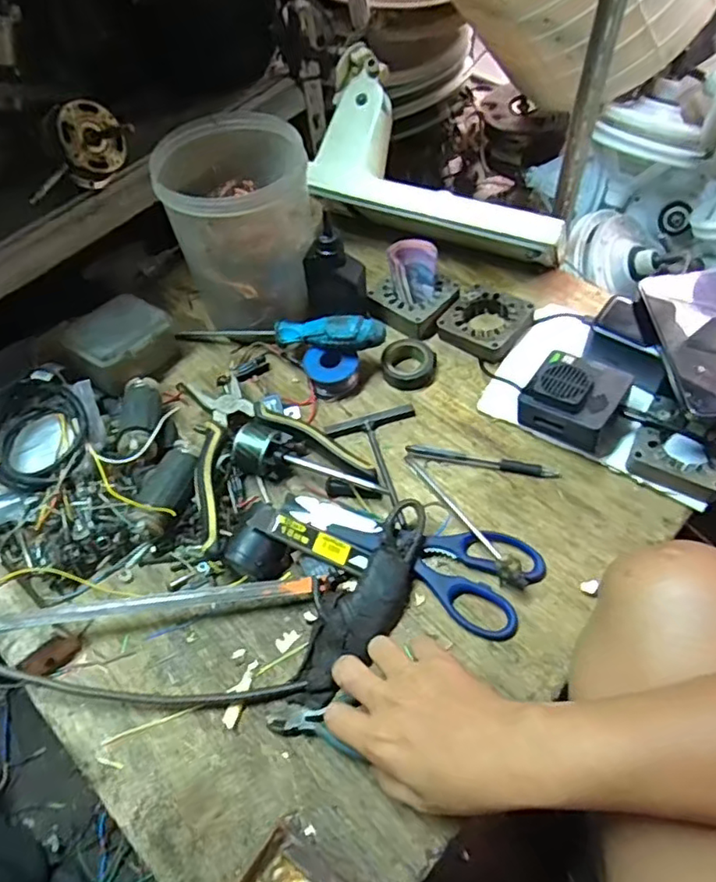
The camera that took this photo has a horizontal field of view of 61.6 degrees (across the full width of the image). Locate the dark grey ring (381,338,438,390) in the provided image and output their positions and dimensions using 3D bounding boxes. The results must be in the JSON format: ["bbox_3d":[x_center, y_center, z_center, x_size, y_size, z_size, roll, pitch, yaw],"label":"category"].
[{"bbox_3d":[0.052,-0.078,0.600,0.055,0.023,0.042,0,58,4],"label":"dark grey ring"}]

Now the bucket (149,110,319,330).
[{"bbox_3d":[-0.112,-0.212,0.605,0.134,0.160,0.130,-17,59,-6],"label":"bucket"}]

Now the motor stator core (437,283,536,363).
[{"bbox_3d":[0.134,-0.123,0.621,0.079,0.025,0.080,37,68,23],"label":"motor stator core"}]

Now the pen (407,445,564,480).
[{"bbox_3d":[0.112,0.018,0.543,0.135,0.009,0.011,10,60,10],"label":"pen"}]

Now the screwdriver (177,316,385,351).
[{"bbox_3d":[-0.080,-0.109,0.612,0.228,0.028,0.027,5,57,29],"label":"screwdriver"}]

